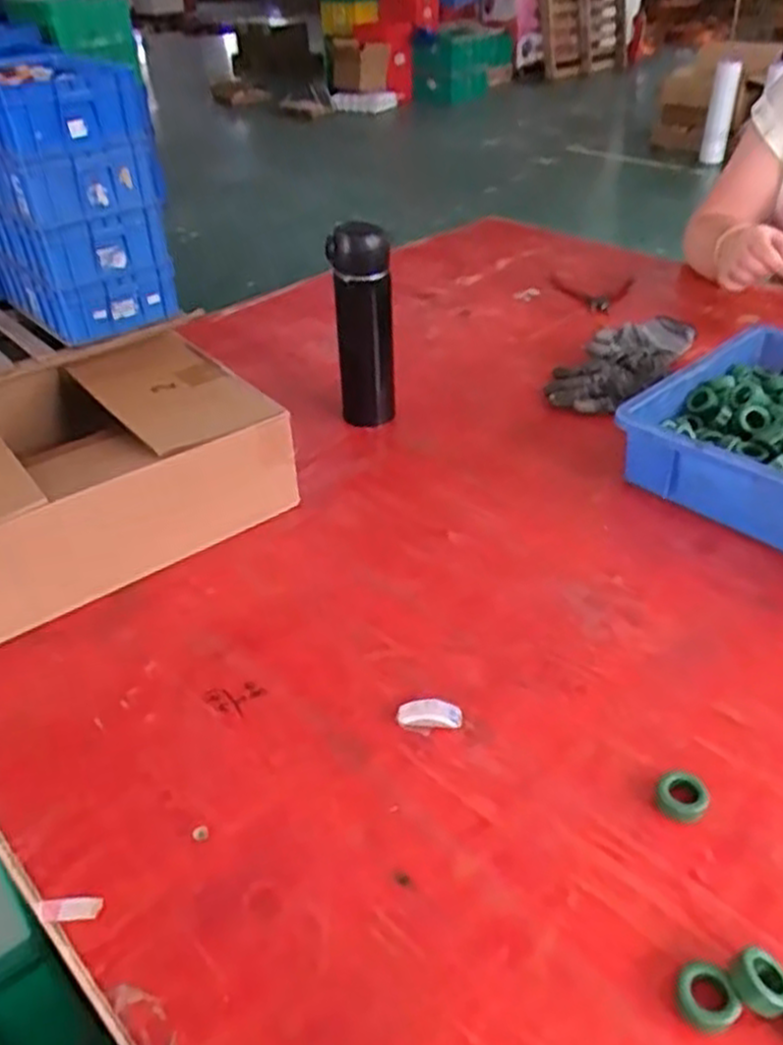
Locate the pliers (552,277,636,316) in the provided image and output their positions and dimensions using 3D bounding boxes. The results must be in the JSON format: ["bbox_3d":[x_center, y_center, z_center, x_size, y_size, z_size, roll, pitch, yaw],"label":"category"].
[{"bbox_3d":[0.296,-0.350,1.198,0.123,0.013,0.123,9,38,16],"label":"pliers"}]

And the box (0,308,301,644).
[{"bbox_3d":[-0.298,-0.054,0.742,0.346,0.138,0.262,-26,43,-28],"label":"box"}]

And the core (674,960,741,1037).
[{"bbox_3d":[0.163,0.246,0.411,0.029,0.012,0.031,-2,37,1],"label":"core"}]

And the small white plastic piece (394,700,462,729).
[{"bbox_3d":[0.027,0.136,0.564,0.045,0.012,0.017,0,37,4],"label":"small white plastic piece"}]

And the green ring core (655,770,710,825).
[{"bbox_3d":[0.185,0.175,0.506,0.031,0.013,0.033,-2,37,1],"label":"green ring core"}]

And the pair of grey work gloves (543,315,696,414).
[{"bbox_3d":[0.292,-0.202,0.989,0.109,0.037,0.257,23,44,30],"label":"pair of grey work gloves"}]

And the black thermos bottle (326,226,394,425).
[{"bbox_3d":[-0.031,-0.220,0.880,0.057,0.214,0.054,6,38,11],"label":"black thermos bottle"}]

